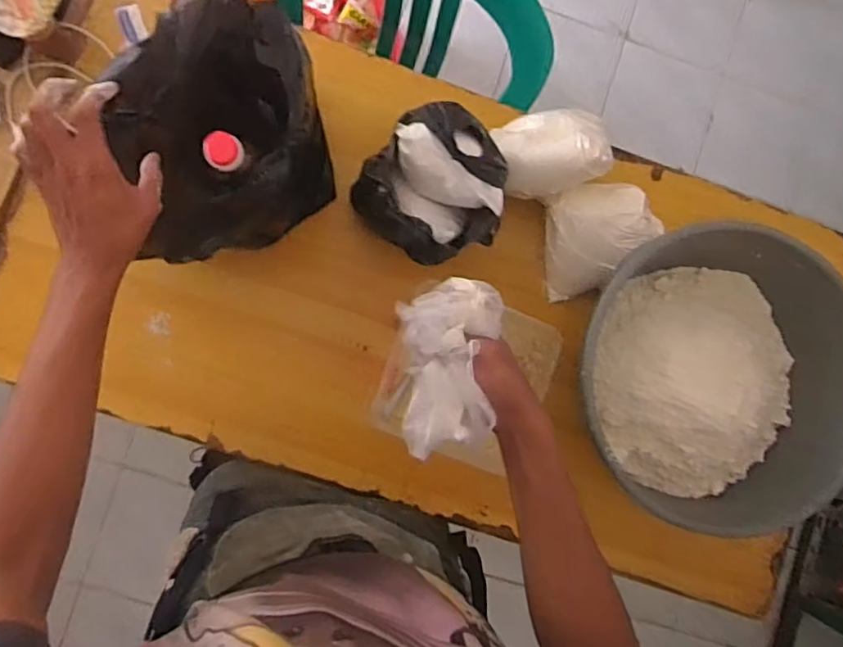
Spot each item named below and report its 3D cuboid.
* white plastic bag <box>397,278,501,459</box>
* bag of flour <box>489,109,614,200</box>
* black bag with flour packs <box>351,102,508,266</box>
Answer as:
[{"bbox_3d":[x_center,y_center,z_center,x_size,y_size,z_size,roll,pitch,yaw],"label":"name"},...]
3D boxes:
[{"bbox_3d":[0.023,0.036,0.524,0.086,0.047,0.152,9,79,-5],"label":"white plastic bag"},{"bbox_3d":[0.177,-0.234,0.801,0.159,0.104,0.115,-11,89,-6],"label":"bag of flour"},{"bbox_3d":[0.019,-0.164,0.762,0.177,0.170,0.169,-32,91,-6],"label":"black bag with flour packs"}]

